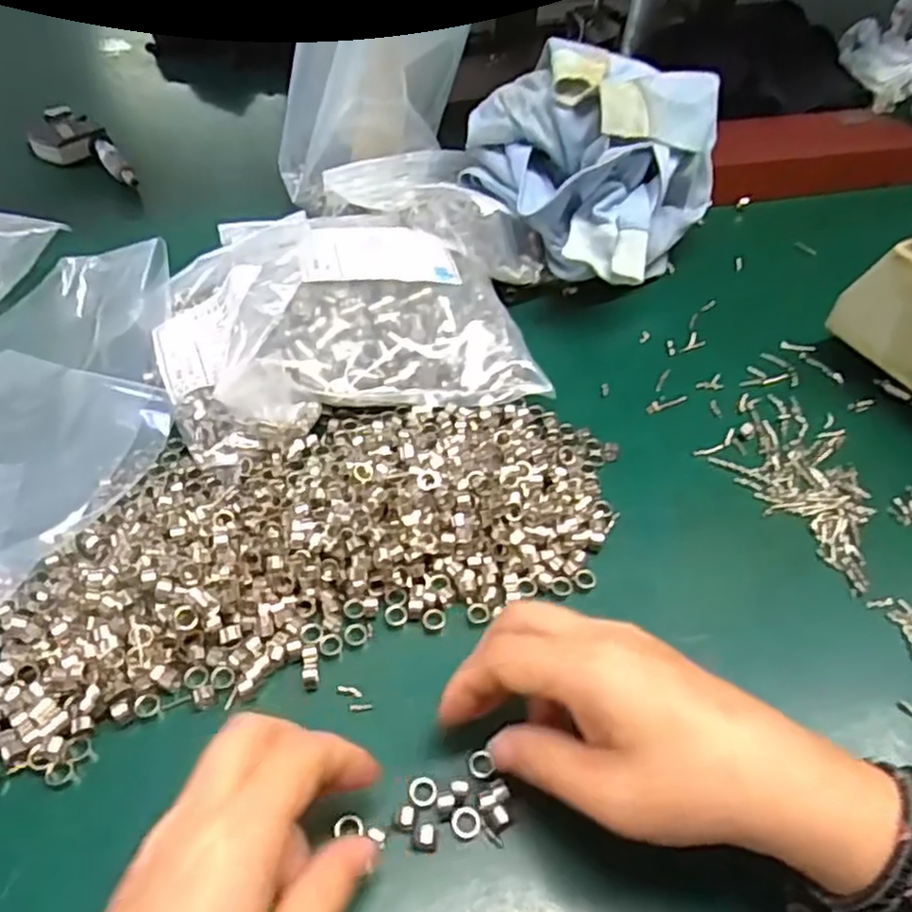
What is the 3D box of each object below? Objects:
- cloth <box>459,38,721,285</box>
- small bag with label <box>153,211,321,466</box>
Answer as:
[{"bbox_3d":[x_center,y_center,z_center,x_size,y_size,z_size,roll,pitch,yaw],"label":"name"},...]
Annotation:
[{"bbox_3d":[0.089,-0.194,0.504,0.163,0.127,0.138,35,55,25],"label":"cloth"},{"bbox_3d":[-0.127,-0.069,0.408,0.090,0.059,0.133,-3,49,-7],"label":"small bag with label"}]

